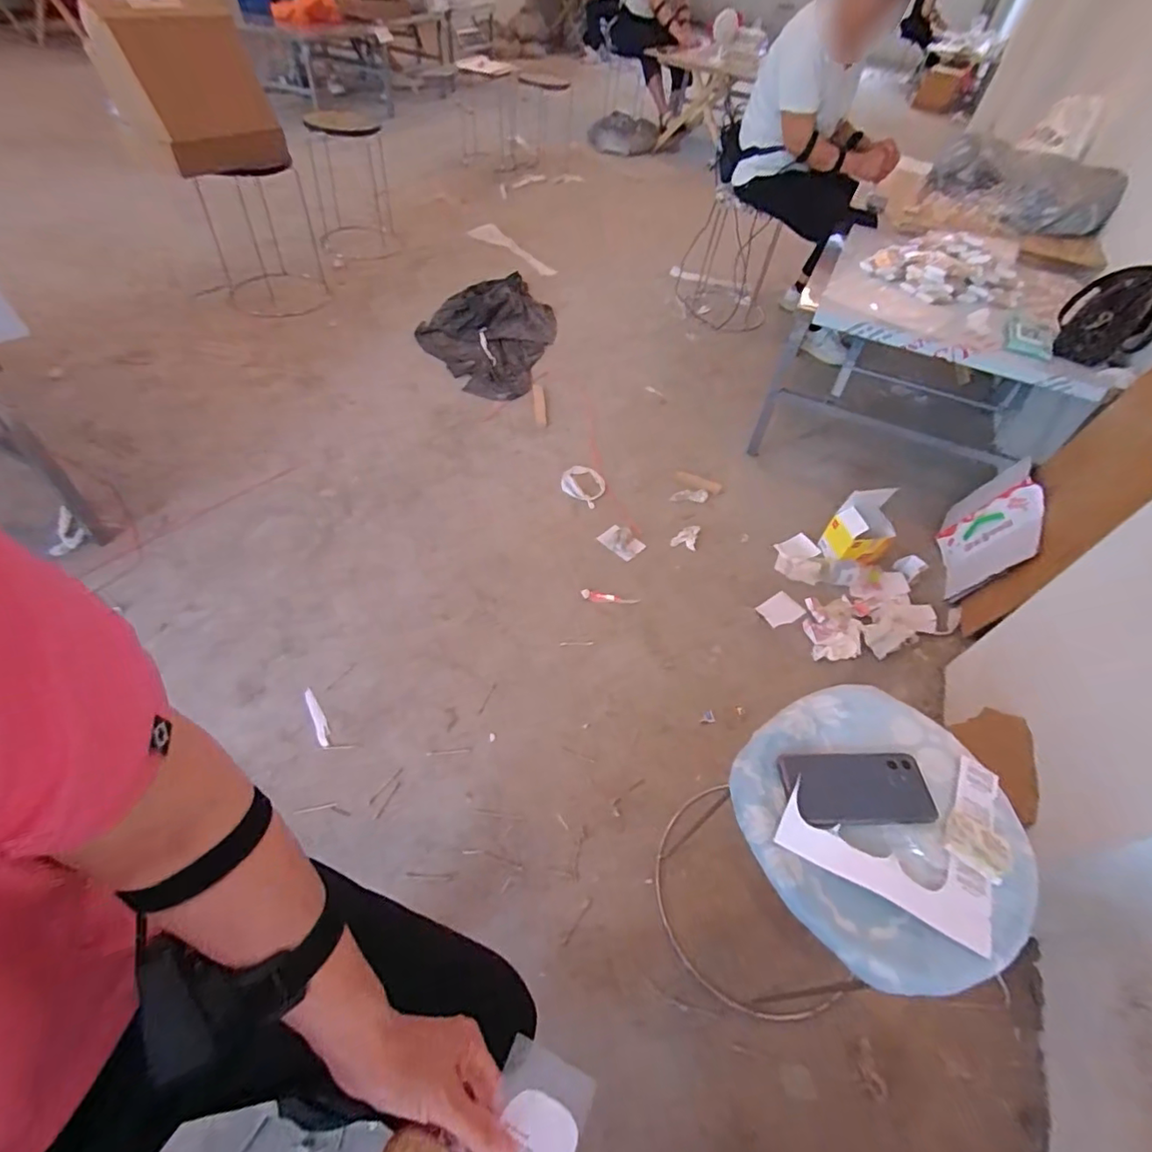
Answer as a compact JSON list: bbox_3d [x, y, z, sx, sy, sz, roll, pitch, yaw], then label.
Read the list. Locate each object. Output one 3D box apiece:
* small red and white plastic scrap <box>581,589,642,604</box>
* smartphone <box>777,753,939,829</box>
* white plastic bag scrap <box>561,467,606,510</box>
[{"bbox_3d":[0.081,0.056,1.312,0.137,0.007,0.031,11,50,2],"label":"small red and white plastic scrap"},{"bbox_3d":[0.321,0.243,0.628,0.167,0.013,0.079,1,51,-6],"label":"smartphone"},{"bbox_3d":[0.024,-0.264,1.558,0.128,0.013,0.129,4,50,-4],"label":"white plastic bag scrap"}]

